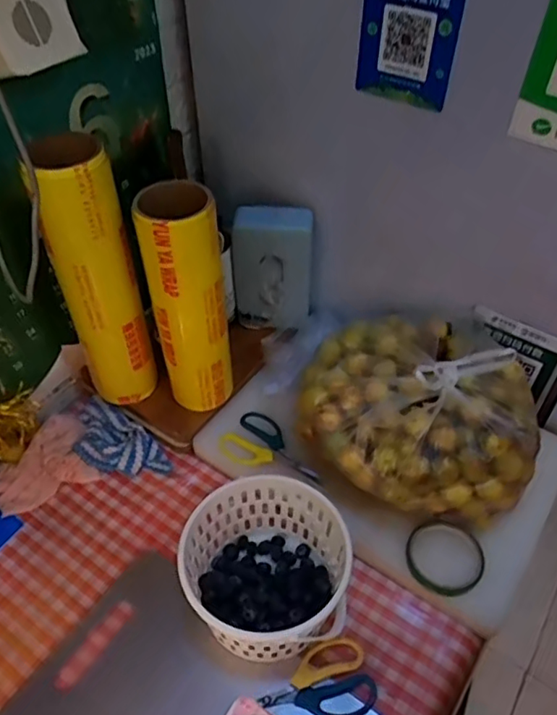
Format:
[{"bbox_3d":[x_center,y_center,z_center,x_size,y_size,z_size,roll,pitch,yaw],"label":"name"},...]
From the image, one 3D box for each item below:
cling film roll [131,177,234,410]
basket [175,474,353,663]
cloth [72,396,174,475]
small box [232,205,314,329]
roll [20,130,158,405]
[{"bbox_3d":[-0.113,-0.066,0.728,0.091,0.313,0.080,-9,48,-8],"label":"cling film roll"},{"bbox_3d":[-0.013,0.237,0.639,0.167,0.115,0.176,0,47,0],"label":"basket"},{"bbox_3d":[-0.232,0.121,0.810,0.167,0.034,0.087,26,52,23],"label":"cloth"},{"bbox_3d":[-0.009,-0.133,0.877,0.115,0.194,0.034,-1,47,0],"label":"small box"},{"bbox_3d":[-0.228,-0.101,0.735,0.099,0.343,0.112,-17,49,-15],"label":"roll"}]

